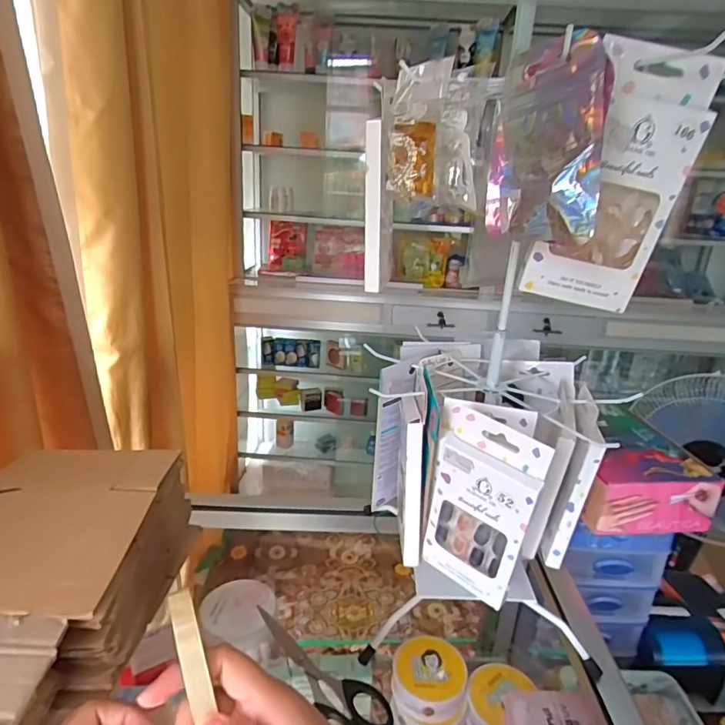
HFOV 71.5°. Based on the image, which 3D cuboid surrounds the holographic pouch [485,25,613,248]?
[{"bbox_3d":[0.093,-0.114,0.263,0.009,0.093,0.070,-11,21,-31],"label":"holographic pouch"}]

